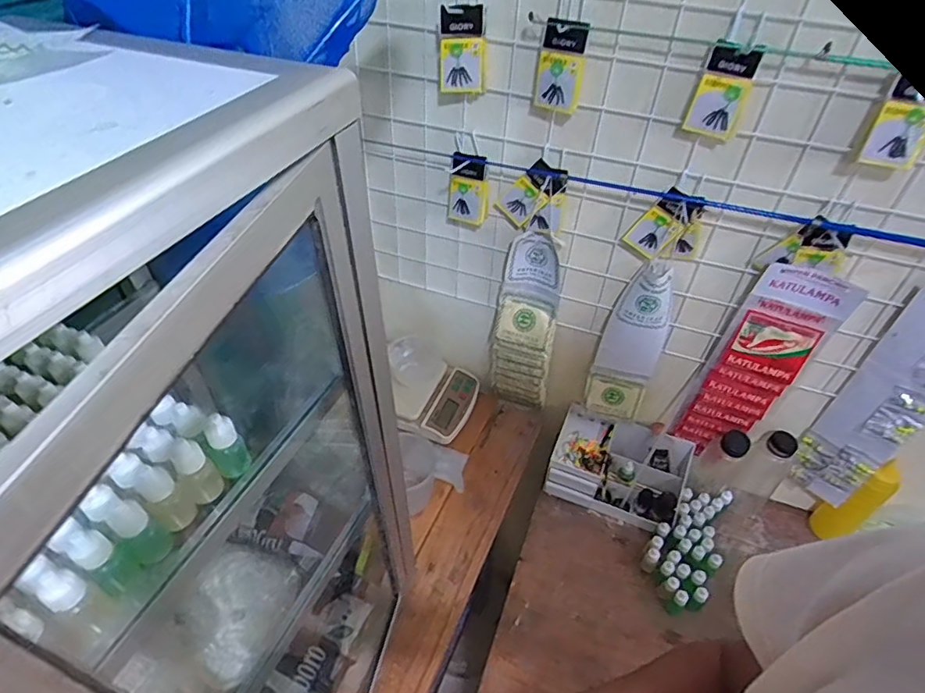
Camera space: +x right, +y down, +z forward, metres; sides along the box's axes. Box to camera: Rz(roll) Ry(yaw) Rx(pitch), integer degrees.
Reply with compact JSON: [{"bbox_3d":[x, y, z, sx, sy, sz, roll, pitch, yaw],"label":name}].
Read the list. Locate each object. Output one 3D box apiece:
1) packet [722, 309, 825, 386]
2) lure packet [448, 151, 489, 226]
[{"bbox_3d":[0.432,0.002,0.770,0.099,0.091,0.016,16,45,13],"label":"packet"},{"bbox_3d":[0.008,-0.223,0.786,0.056,0.098,0.022,24,45,20],"label":"lure packet"}]

